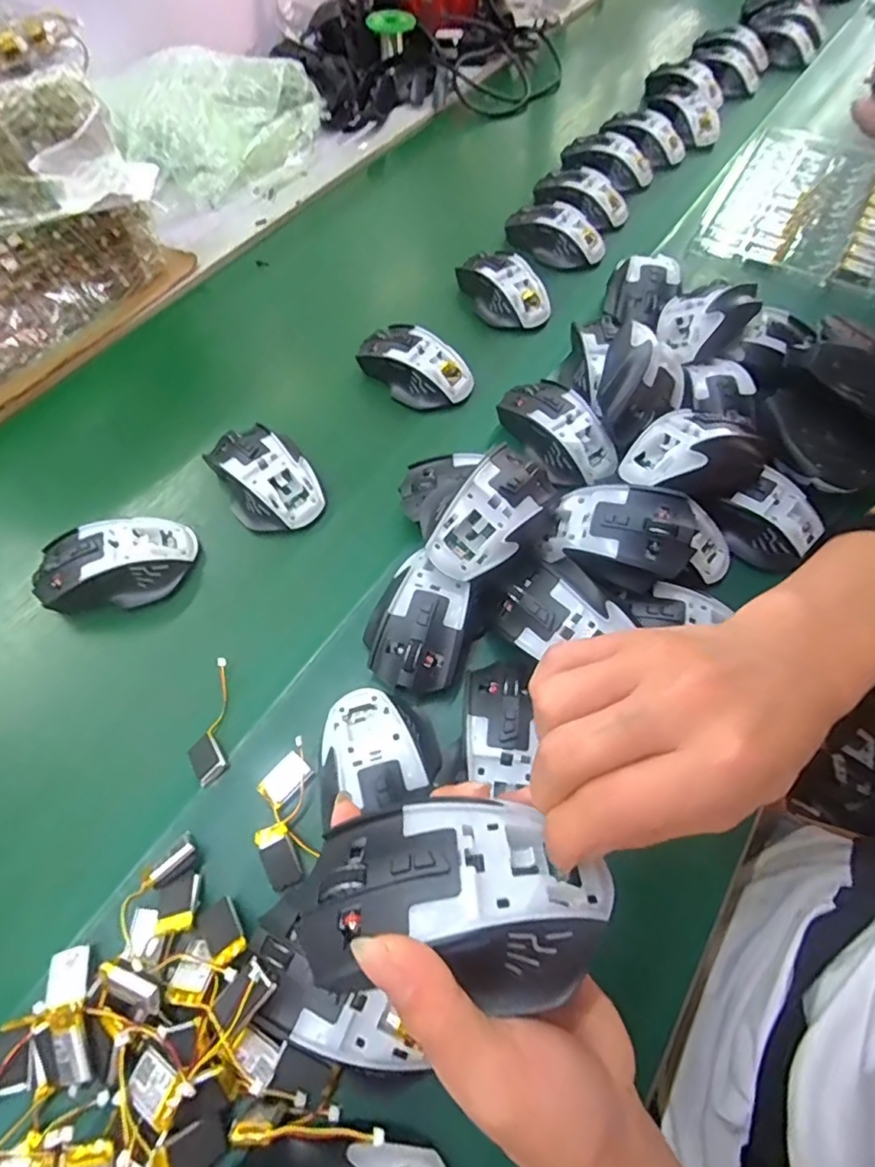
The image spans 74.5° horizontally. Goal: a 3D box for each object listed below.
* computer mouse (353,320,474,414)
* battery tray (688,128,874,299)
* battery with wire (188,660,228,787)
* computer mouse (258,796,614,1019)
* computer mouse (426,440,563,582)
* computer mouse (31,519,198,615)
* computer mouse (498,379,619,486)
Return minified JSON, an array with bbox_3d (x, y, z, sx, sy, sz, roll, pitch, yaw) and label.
[{"bbox_3d":[-0.022,-0.206,0.541,0.107,0.036,0.066,38,69,18],"label":"computer mouse"},{"bbox_3d":[0.466,-0.443,0.671,0.253,0.018,0.308,27,66,14],"label":"battery tray"},{"bbox_3d":[-0.153,0.092,0.388,0.024,0.015,0.084,-10,63,-4],"label":"battery with wire"},{"bbox_3d":[0.004,0.113,0.211,0.118,0.038,0.064,5,63,4],"label":"computer mouse"},{"bbox_3d":[0.036,-0.049,0.407,0.103,0.047,0.063,-41,90,1],"label":"computer mouse"},{"bbox_3d":[-0.247,-0.016,0.438,0.113,0.039,0.063,-14,63,-6],"label":"computer mouse"},{"bbox_3d":[0.102,-0.132,0.486,0.055,0.034,0.111,-30,66,-14],"label":"computer mouse"}]

